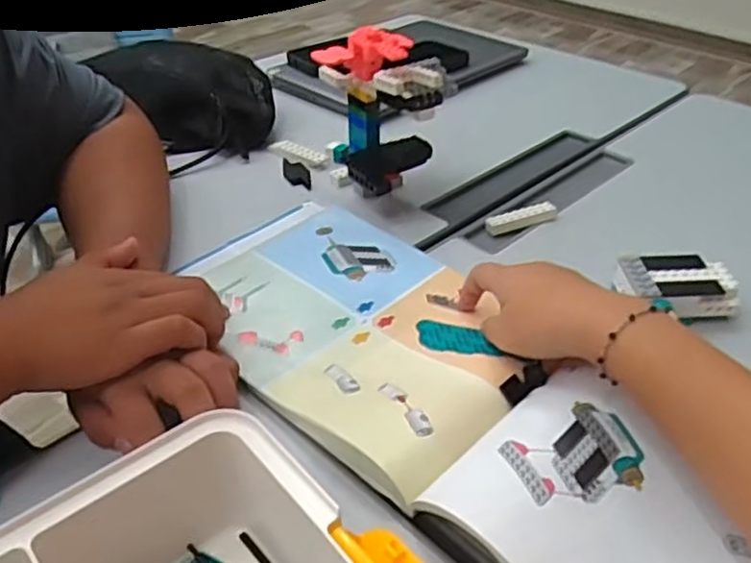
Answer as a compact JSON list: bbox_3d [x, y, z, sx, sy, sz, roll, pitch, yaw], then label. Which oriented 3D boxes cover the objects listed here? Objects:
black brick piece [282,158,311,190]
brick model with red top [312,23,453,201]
[{"bbox_3d":[-0.080,-0.109,0.699,0.025,0.004,0.060,-7,37,-9],"label":"black brick piece"},{"bbox_3d":[0.003,-0.144,0.626,0.108,0.139,0.098,-1,37,-1],"label":"brick model with red top"}]

